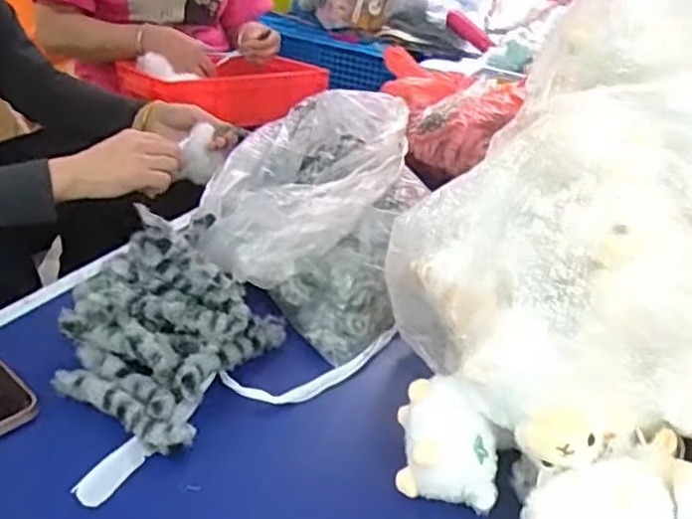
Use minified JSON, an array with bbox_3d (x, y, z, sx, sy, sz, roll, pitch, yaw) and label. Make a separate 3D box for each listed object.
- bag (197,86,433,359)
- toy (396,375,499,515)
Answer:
[{"bbox_3d":[-0.040,-0.057,0.699,0.194,0.137,0.346,6,31,-1],"label":"bag"},{"bbox_3d":[0.071,0.125,0.466,0.063,0.062,0.077,6,31,0],"label":"toy"}]

